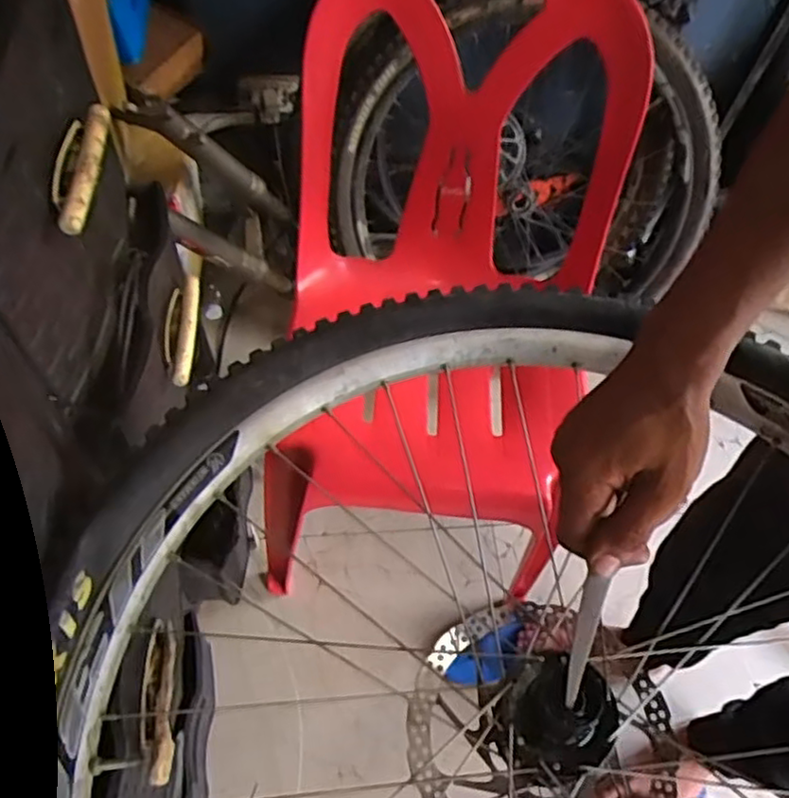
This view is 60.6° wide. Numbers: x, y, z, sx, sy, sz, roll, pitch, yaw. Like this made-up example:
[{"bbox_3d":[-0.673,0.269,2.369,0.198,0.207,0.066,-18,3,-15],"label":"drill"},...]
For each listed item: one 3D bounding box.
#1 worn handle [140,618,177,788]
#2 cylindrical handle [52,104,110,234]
[{"bbox_3d":[-0.182,0.231,0.520,0.024,0.013,0.115,-5,58,-8],"label":"worn handle"},{"bbox_3d":[-0.251,-0.182,0.531,0.037,0.018,0.134,1,58,-4],"label":"cylindrical handle"}]

